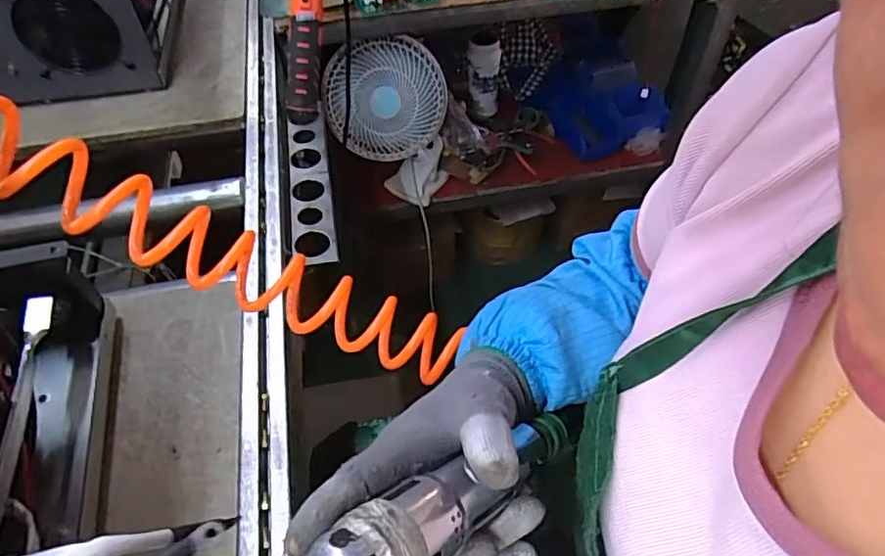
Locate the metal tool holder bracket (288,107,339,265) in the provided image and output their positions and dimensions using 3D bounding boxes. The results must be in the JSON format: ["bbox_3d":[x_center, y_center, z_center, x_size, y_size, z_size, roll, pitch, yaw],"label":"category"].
[{"bbox_3d":[-0.167,-0.120,0.734,0.052,0.022,0.266,-9,53,-5],"label":"metal tool holder bracket"}]

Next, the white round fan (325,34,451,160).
[{"bbox_3d":[-0.106,-0.323,1.026,0.213,0.239,0.070,-40,25,2],"label":"white round fan"}]

